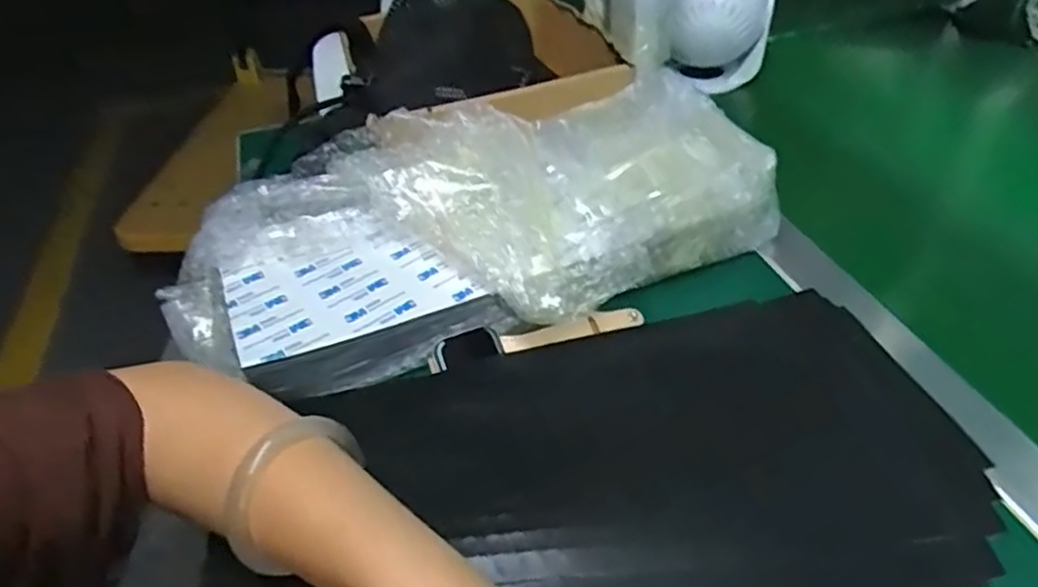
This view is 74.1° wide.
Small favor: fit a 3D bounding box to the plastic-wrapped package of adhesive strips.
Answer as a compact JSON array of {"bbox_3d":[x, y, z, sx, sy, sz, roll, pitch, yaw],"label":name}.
[{"bbox_3d":[-0.029,-0.048,0.438,0.373,0.054,0.184,-15,58,-7],"label":"plastic-wrapped package of adhesive strips"}]

